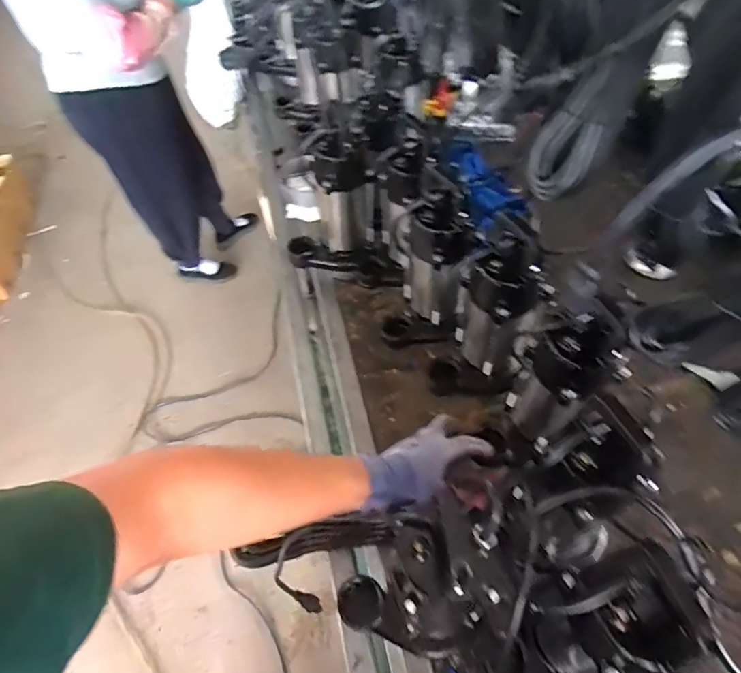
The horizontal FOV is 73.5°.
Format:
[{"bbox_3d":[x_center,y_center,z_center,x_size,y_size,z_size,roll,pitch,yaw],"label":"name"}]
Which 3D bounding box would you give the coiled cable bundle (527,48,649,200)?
[{"bbox_3d":[0.206,-0.198,0.477,0.050,0.148,0.045,8,52,-20],"label":"coiled cable bundle"}]

